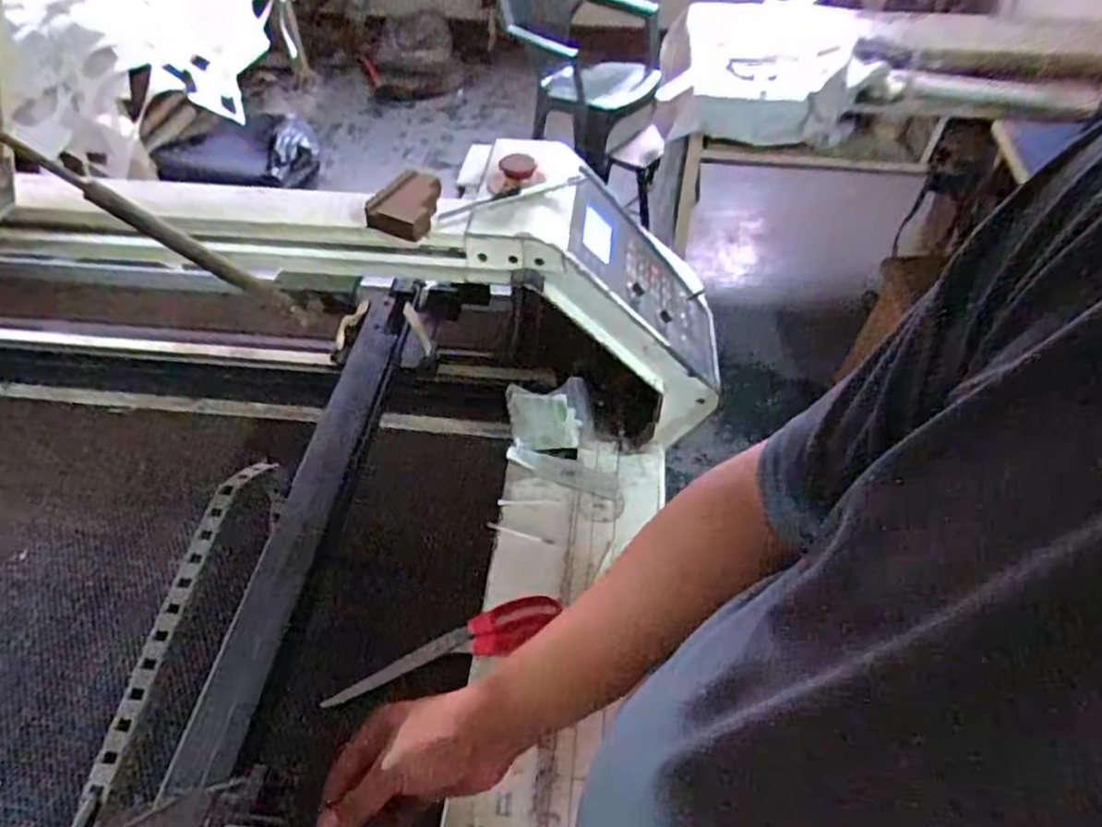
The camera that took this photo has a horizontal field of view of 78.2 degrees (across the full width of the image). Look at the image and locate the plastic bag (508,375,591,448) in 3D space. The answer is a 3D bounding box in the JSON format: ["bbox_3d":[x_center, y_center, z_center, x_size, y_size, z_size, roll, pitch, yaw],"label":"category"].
[{"bbox_3d":[-0.001,0.000,0.802,0.097,0.086,0.043,-5,49,-4],"label":"plastic bag"}]

